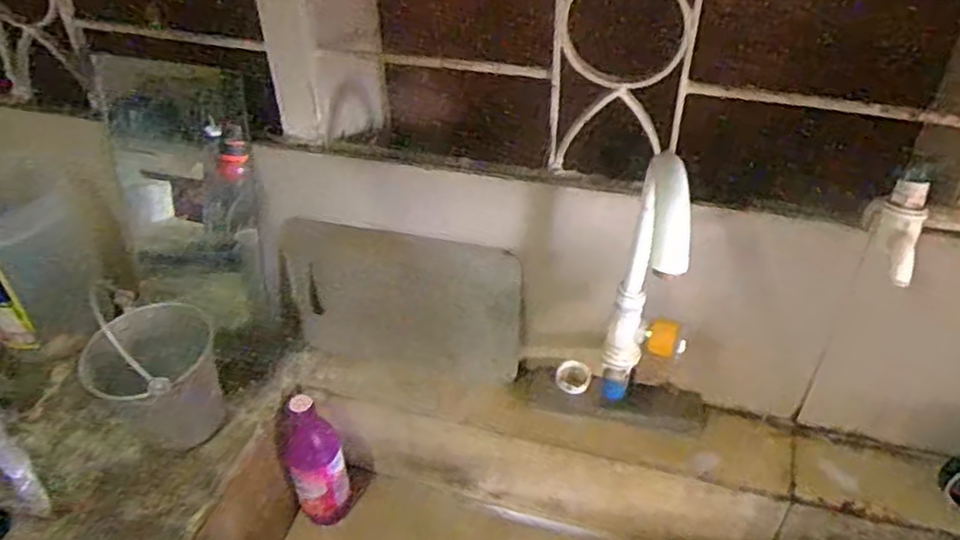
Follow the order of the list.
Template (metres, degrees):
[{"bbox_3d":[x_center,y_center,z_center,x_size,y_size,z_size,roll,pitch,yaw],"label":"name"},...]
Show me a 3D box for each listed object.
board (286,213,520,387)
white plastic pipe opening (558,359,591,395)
[{"bbox_3d":[-0.093,0.041,0.884,0.285,0.184,0.017,7,27,4],"label":"board"},{"bbox_3d":[0.109,0.125,0.849,0.038,0.020,0.038,33,86,0],"label":"white plastic pipe opening"}]

